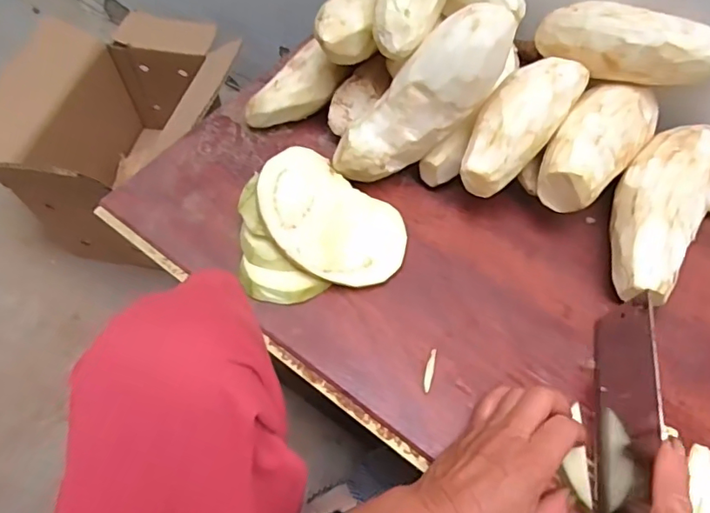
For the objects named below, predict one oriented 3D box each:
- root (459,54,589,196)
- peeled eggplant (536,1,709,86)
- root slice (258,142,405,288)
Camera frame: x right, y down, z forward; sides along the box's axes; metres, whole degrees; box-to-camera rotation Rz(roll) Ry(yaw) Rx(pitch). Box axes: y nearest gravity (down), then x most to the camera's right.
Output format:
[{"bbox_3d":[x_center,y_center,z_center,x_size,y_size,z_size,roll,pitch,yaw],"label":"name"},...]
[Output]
[{"bbox_3d":[0.144,-0.120,0.474,0.059,0.046,0.147,38,88,20],"label":"root"},{"bbox_3d":[0.243,-0.188,0.484,0.156,0.050,0.044,24,60,13],"label":"peeled eggplant"},{"bbox_3d":[-0.021,-0.030,0.467,0.137,0.006,0.093,37,63,-10],"label":"root slice"}]

